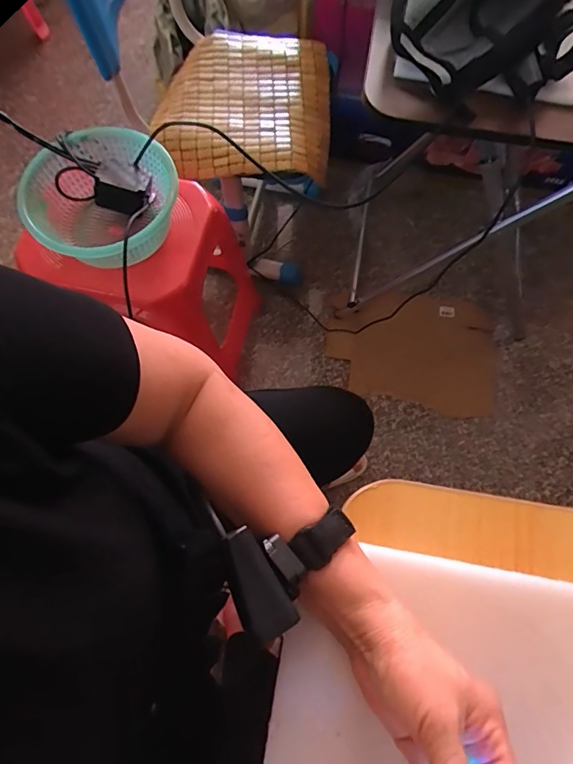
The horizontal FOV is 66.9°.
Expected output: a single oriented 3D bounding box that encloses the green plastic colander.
[{"bbox_3d":[-0.303,-0.298,0.728,0.229,0.119,0.250,0,73,1],"label":"green plastic colander"}]

